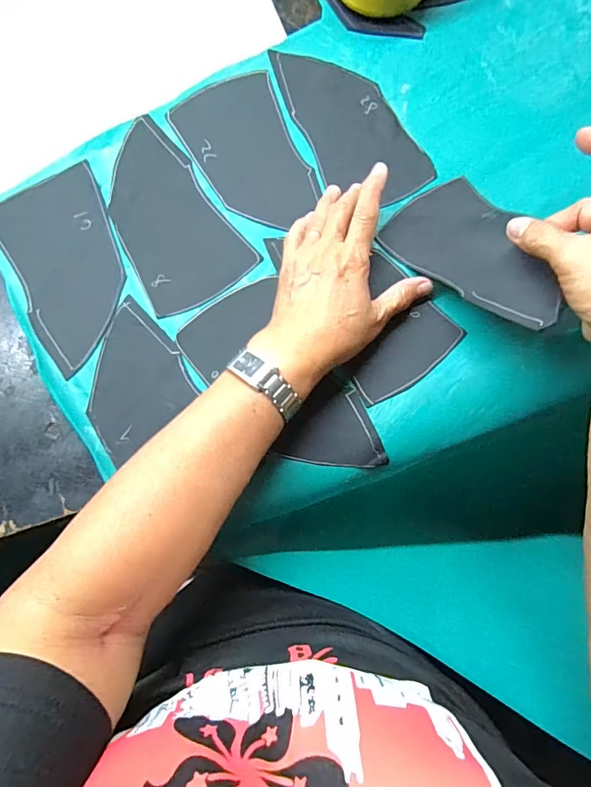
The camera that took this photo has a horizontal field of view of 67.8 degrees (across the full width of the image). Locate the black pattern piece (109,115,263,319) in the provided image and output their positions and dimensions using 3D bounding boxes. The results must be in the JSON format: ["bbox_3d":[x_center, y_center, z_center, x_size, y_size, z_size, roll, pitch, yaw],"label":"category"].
[{"bbox_3d":[-0.112,-0.146,0.371,0.091,0.006,0.159,-35,85,-5],"label":"black pattern piece"}]

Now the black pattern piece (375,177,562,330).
[{"bbox_3d":[0.145,-0.113,0.339,0.089,0.012,0.154,-41,57,-7],"label":"black pattern piece"}]

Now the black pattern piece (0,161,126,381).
[{"bbox_3d":[-0.184,-0.105,0.362,0.089,0.006,0.156,-27,84,-8],"label":"black pattern piece"}]

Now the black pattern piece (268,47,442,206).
[{"bbox_3d":[0.047,-0.238,0.388,0.081,0.009,0.164,-30,84,-3],"label":"black pattern piece"}]

